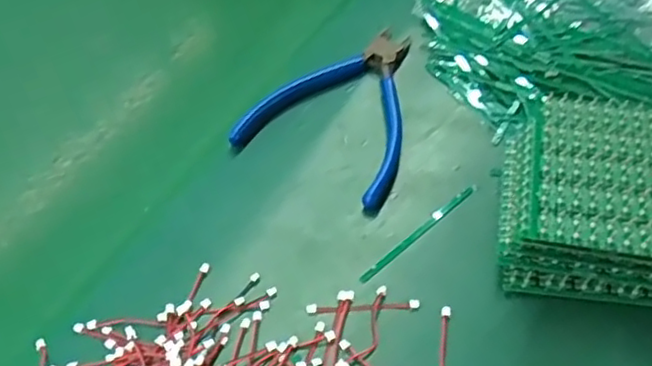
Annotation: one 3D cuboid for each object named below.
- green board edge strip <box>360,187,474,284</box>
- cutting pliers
[{"bbox_3d":[0.053,0.027,0.363,0.088,0.006,0.007,-38,59,-21],"label":"green board edge strip"},{"bbox_3d":[0.018,-0.054,0.417,0.105,0.011,0.132,23,59,21],"label":"cutting pliers"}]

